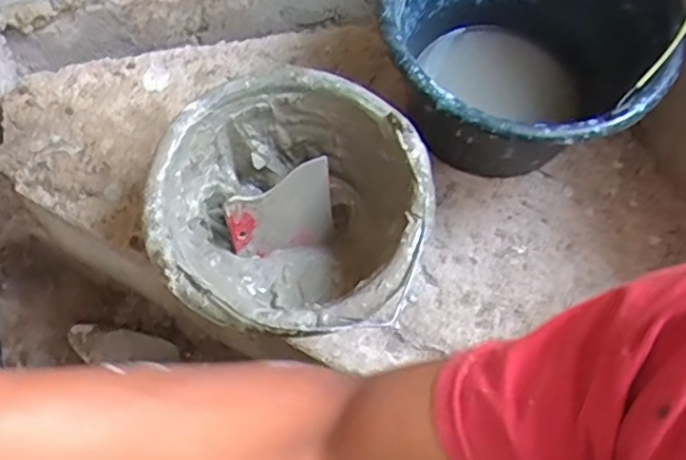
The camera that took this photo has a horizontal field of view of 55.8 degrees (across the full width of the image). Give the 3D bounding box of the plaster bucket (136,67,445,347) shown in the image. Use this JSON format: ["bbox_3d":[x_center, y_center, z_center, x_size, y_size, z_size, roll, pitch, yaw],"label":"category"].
[{"bbox_3d":[-0.050,-0.001,0.633,0.239,0.175,0.240,1,64,-3],"label":"plaster bucket"}]

